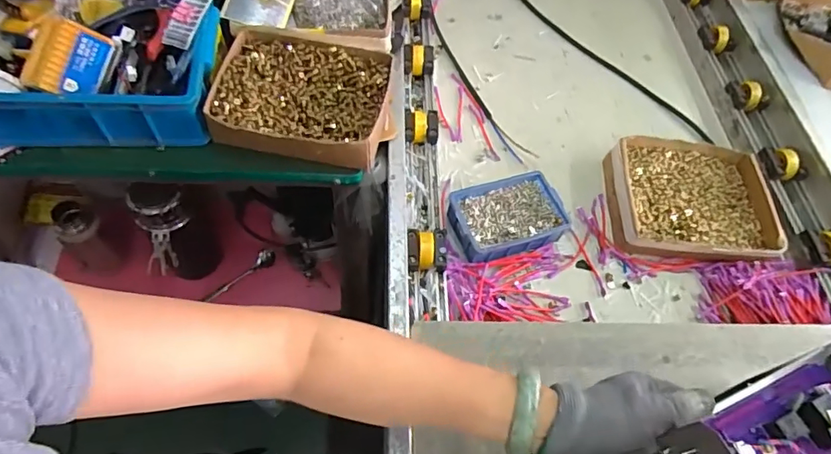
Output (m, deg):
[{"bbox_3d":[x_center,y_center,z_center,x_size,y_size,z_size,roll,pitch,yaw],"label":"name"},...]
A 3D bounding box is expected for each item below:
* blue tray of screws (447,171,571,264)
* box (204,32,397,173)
[{"bbox_3d":[0.126,-0.011,0.696,0.153,0.050,0.100,-13,60,-14],"label":"blue tray of screws"},{"bbox_3d":[-0.144,-0.171,0.664,0.222,0.055,0.185,8,58,-1],"label":"box"}]

